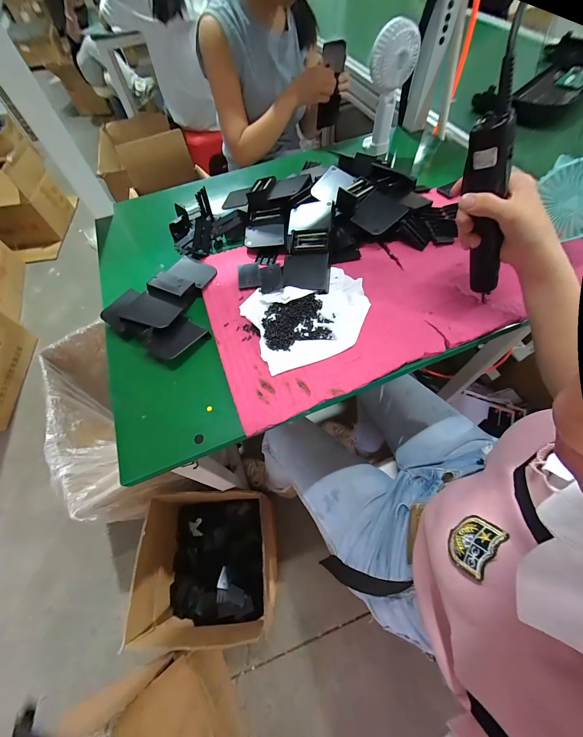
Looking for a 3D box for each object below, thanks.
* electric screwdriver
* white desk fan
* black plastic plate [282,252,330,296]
[{"bbox_3d":[0.226,-0.179,0.329,0.036,0.248,0.029,21,61,44],"label":"electric screwdriver"},{"bbox_3d":[0.190,-0.541,0.561,0.078,0.195,0.081,13,62,10],"label":"white desk fan"},{"bbox_3d":[0.024,-0.151,0.449,0.073,0.013,0.064,4,73,2],"label":"black plastic plate"}]

